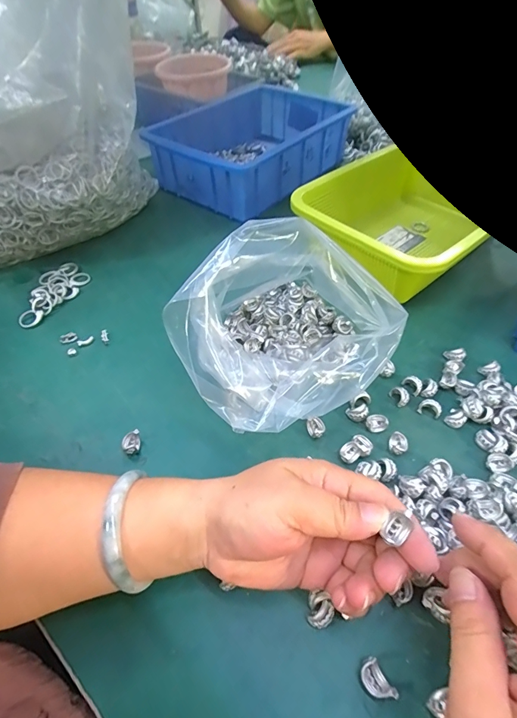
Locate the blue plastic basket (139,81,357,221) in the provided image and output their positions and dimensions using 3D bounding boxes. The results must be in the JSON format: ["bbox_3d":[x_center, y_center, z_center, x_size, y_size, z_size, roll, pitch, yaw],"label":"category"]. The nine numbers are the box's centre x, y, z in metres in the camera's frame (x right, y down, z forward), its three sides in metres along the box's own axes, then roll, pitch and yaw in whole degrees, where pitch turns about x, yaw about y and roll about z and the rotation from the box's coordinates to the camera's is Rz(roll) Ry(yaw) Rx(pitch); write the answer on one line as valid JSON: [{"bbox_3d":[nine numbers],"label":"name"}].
[{"bbox_3d":[-0.008,-0.343,0.606,0.203,0.077,0.286,31,57,25],"label":"blue plastic basket"}]

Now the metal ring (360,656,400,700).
[{"bbox_3d":[0.065,0.180,0.212,0.013,0.011,0.020,-26,54,-19],"label":"metal ring"}]

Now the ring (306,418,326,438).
[{"bbox_3d":[0.048,0.057,0.317,0.017,0.011,0.017,-1,50,1],"label":"ring"}]

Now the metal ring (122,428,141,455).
[{"bbox_3d":[-0.104,0.068,0.308,0.012,0.012,0.018,-1,50,1],"label":"metal ring"}]

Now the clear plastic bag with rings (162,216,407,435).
[{"bbox_3d":[0.011,-0.042,0.312,0.164,0.147,0.184,-14,51,-10],"label":"clear plastic bag with rings"}]

